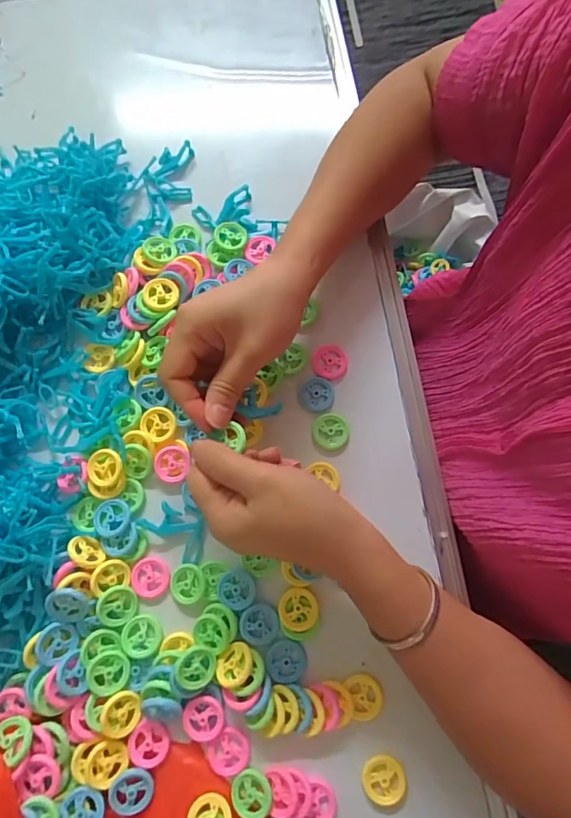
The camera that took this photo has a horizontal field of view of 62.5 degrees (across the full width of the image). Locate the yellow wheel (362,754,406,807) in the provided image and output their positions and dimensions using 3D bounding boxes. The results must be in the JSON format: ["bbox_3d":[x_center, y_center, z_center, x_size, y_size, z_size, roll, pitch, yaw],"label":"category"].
[{"bbox_3d":[0.068,0.258,0.327,0.028,0.004,0.027,-3,57,4],"label":"yellow wheel"}]

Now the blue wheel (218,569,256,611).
[{"bbox_3d":[-0.037,0.136,0.355,0.027,0.004,0.029,0,76,0],"label":"blue wheel"}]

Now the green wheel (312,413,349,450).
[{"bbox_3d":[0.037,0.018,0.385,0.030,0.004,0.029,0,76,0],"label":"green wheel"}]

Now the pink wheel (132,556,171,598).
[{"bbox_3d":[-0.104,0.129,0.362,0.029,0.004,0.029,0,76,0],"label":"pink wheel"}]

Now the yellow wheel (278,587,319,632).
[{"bbox_3d":[0.010,0.149,0.351,0.028,0.009,0.029,0,76,0],"label":"yellow wheel"}]

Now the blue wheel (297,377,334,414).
[{"bbox_3d":[0.025,-0.012,0.392,0.029,0.004,0.029,0,76,0],"label":"blue wheel"}]

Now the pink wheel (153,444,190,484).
[{"bbox_3d":[-0.092,0.044,0.380,0.025,0.006,0.029,-6,76,-2],"label":"pink wheel"}]

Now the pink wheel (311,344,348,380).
[{"bbox_3d":[0.037,-0.040,0.395,0.029,0.004,0.029,0,76,0],"label":"pink wheel"}]

